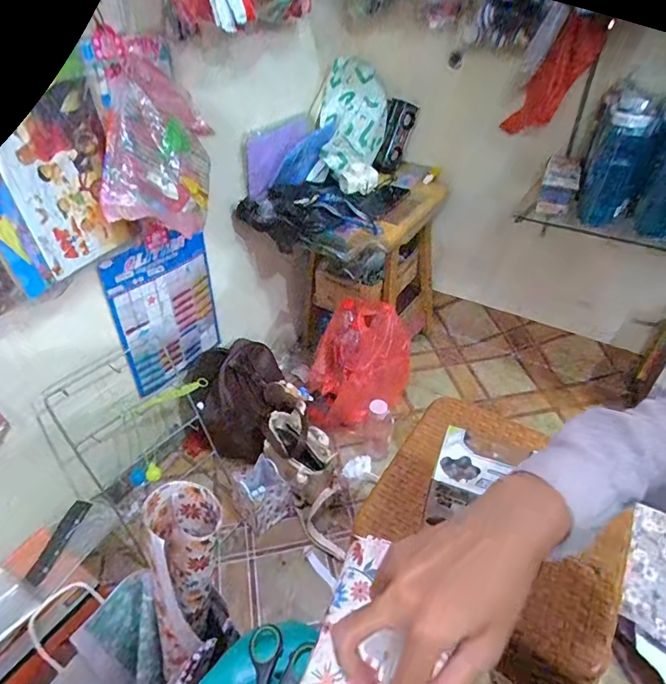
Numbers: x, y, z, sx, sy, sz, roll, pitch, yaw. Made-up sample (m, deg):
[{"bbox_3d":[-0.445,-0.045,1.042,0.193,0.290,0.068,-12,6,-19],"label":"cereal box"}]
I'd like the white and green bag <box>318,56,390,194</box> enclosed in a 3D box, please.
[{"bbox_3d":[0.051,-0.514,1.094,0.154,0.291,0.070,0,9,1],"label":"white and green bag"}]

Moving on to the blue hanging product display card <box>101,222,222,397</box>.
[{"bbox_3d":[-0.347,-0.083,0.996,0.034,0.355,0.251,25,44,24],"label":"blue hanging product display card"}]

